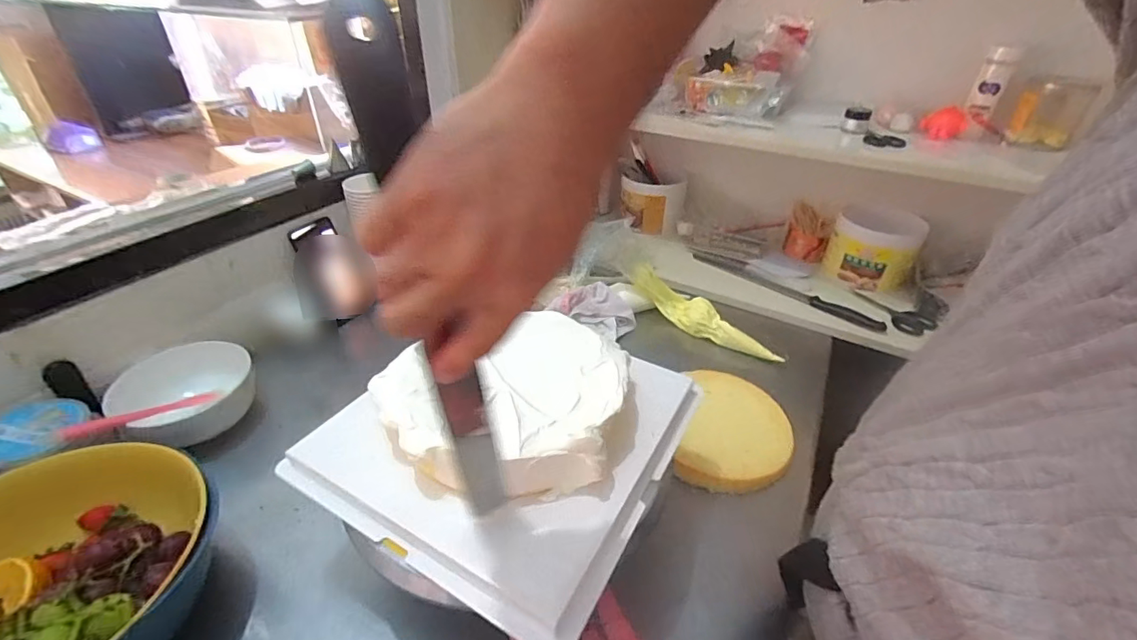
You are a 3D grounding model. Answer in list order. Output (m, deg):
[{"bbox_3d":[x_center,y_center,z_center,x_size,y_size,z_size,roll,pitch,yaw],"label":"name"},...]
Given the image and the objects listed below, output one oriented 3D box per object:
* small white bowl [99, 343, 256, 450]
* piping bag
[{"bbox_3d":[-0.474,0.089,0.612,0.146,0.061,0.134,-27,43,-35],"label":"small white bowl"},{"bbox_3d":[0.220,-0.004,0.819,0.279,0.055,0.045,36,46,23],"label":"piping bag"}]

